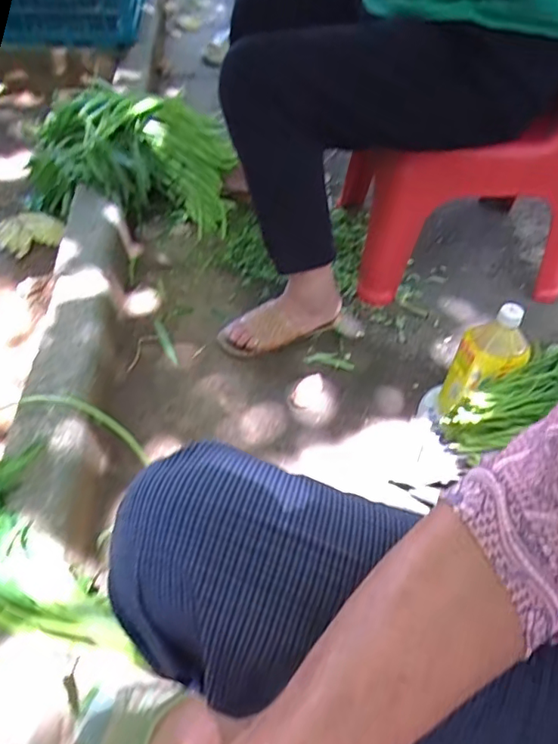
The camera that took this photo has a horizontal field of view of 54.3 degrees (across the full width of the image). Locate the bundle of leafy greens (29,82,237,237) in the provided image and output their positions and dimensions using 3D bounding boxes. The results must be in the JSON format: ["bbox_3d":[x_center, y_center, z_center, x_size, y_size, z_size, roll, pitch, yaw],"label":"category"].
[{"bbox_3d":[-0.323,-0.460,1.163,0.412,0.232,0.239,-6,50,-11],"label":"bundle of leafy greens"}]

